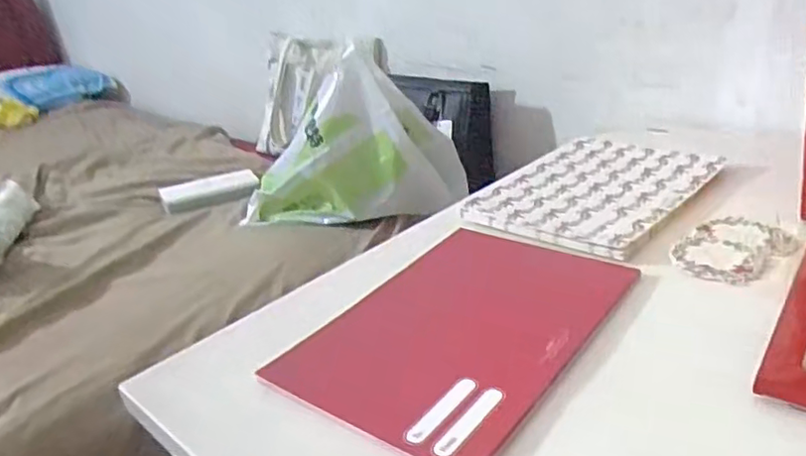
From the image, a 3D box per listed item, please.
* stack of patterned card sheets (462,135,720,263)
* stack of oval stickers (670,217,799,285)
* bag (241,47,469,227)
[{"bbox_3d":[0.202,-0.043,0.669,0.178,0.017,0.270,17,31,40],"label":"stack of patterned card sheets"},{"bbox_3d":[0.279,0.017,0.541,0.118,0.005,0.076,-22,29,-35],"label":"stack of oval stickers"},{"bbox_3d":[-0.078,-0.114,0.897,0.331,0.218,0.089,-4,24,1],"label":"bag"}]

